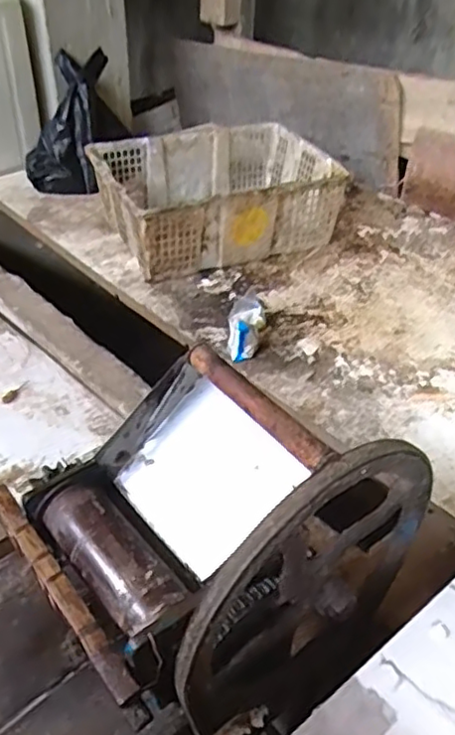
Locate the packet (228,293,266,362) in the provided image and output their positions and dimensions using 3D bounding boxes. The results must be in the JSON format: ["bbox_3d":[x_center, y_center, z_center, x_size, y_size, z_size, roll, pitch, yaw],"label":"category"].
[{"bbox_3d":[0.033,-0.070,1.099,0.061,0.063,0.133,2,39,0],"label":"packet"}]

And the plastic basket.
[{"bbox_3d":[-0.017,-0.373,1.392,0.484,0.175,0.347,-16,42,-20],"label":"plastic basket"}]

